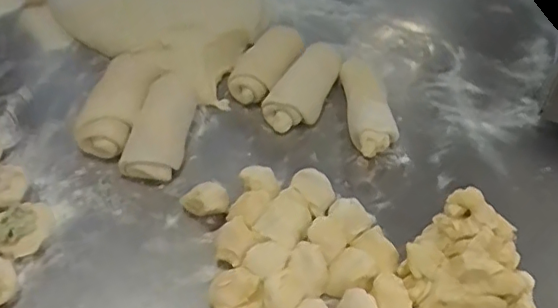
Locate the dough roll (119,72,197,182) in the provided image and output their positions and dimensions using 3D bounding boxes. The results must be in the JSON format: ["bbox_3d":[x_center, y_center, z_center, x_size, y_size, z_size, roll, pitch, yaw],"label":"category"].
[{"bbox_3d":[-0.135,-0.039,0.657,0.063,0.060,0.150,9,43,2],"label":"dough roll"}]

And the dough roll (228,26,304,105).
[{"bbox_3d":[-0.017,-0.117,0.747,0.059,0.047,0.143,23,47,17],"label":"dough roll"}]

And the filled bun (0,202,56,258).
[{"bbox_3d":[-0.242,0.073,0.541,0.058,0.035,0.044,-26,53,-30],"label":"filled bun"}]

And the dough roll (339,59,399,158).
[{"bbox_3d":[0.107,-0.060,0.690,0.054,0.039,0.162,-1,44,-9],"label":"dough roll"}]

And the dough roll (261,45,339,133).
[{"bbox_3d":[0.037,-0.086,0.717,0.061,0.038,0.154,24,46,17],"label":"dough roll"}]

